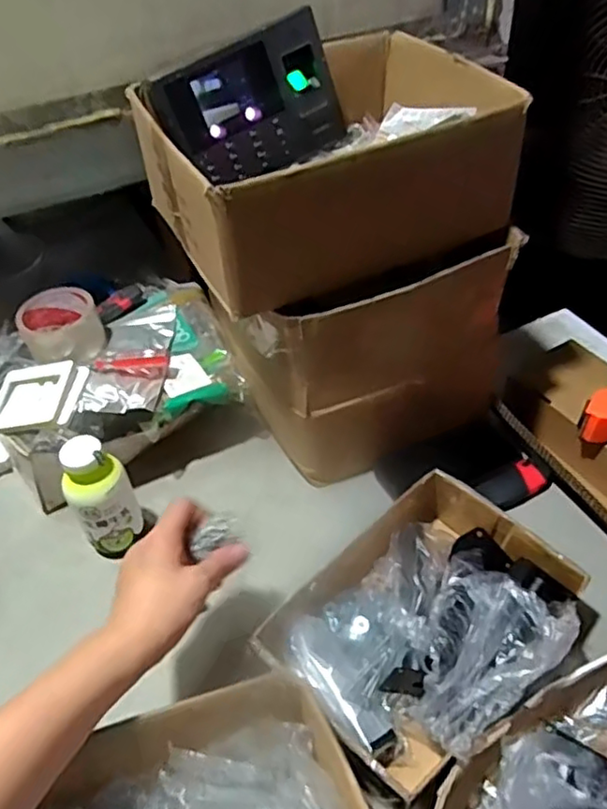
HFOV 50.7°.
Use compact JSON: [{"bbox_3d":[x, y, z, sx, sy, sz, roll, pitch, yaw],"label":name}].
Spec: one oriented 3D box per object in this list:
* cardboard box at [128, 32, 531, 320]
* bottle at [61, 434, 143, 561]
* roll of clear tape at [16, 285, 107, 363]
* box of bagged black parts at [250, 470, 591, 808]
[{"bbox_3d":[0.022,-0.242,0.630,0.306,0.119,0.242,-22,48,-16],"label":"cardboard box"},{"bbox_3d":[-0.205,0.094,0.647,0.063,0.132,0.050,-26,50,-19],"label":"bottle"},{"bbox_3d":[-0.289,-0.093,0.761,0.086,0.046,0.105,-34,53,-26],"label":"roll of clear tape"},{"bbox_3d":[0.114,0.188,0.565,0.256,0.096,0.194,-35,53,-27],"label":"box of bagged black parts"}]

